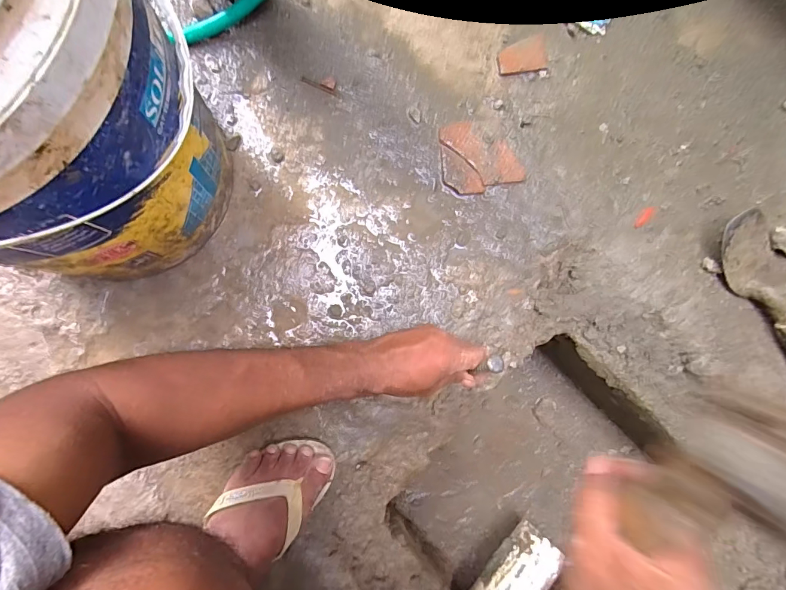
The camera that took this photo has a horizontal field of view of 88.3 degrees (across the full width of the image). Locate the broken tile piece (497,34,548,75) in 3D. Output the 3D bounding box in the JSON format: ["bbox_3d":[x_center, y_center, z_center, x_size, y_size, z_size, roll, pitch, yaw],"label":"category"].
[{"bbox_3d":[0.185,-0.342,0.578,0.074,0.007,0.049,-13,88,-5],"label":"broken tile piece"}]

